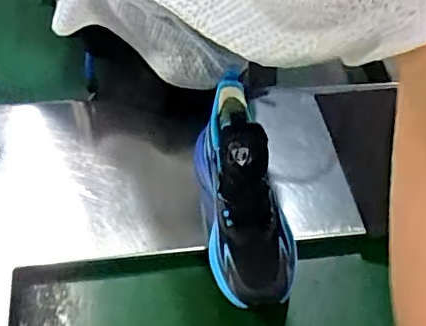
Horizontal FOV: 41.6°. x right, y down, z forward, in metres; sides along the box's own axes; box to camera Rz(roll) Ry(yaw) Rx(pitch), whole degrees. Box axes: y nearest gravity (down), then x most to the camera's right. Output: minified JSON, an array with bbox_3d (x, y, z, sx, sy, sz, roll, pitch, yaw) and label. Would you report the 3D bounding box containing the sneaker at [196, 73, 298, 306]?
[{"bbox_3d":[0.030,0.027,0.610,0.084,0.125,0.243,-8,76,-9],"label":"sneaker"}]

